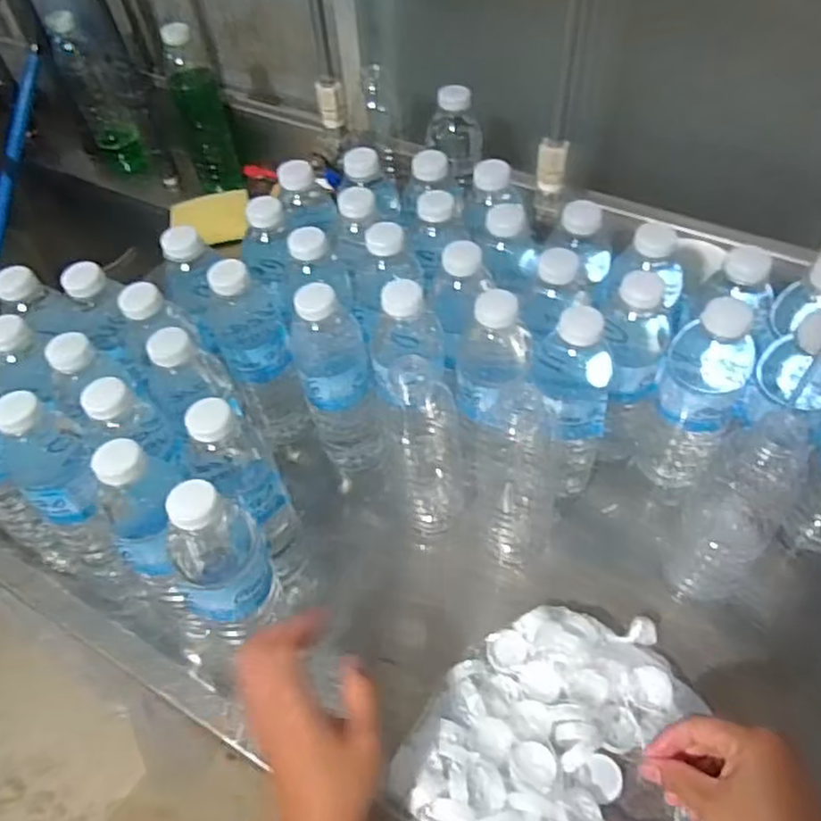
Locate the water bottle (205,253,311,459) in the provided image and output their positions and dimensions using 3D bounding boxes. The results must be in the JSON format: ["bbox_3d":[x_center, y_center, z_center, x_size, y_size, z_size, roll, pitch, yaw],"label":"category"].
[{"bbox_3d":[-0.135,-0.043,0.616,0.061,0.211,0.061,-17,53,-10],"label":"water bottle"}]

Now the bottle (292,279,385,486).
[{"bbox_3d":[-0.062,-0.019,0.596,0.059,0.203,0.069,-13,53,-7],"label":"bottle"}]

